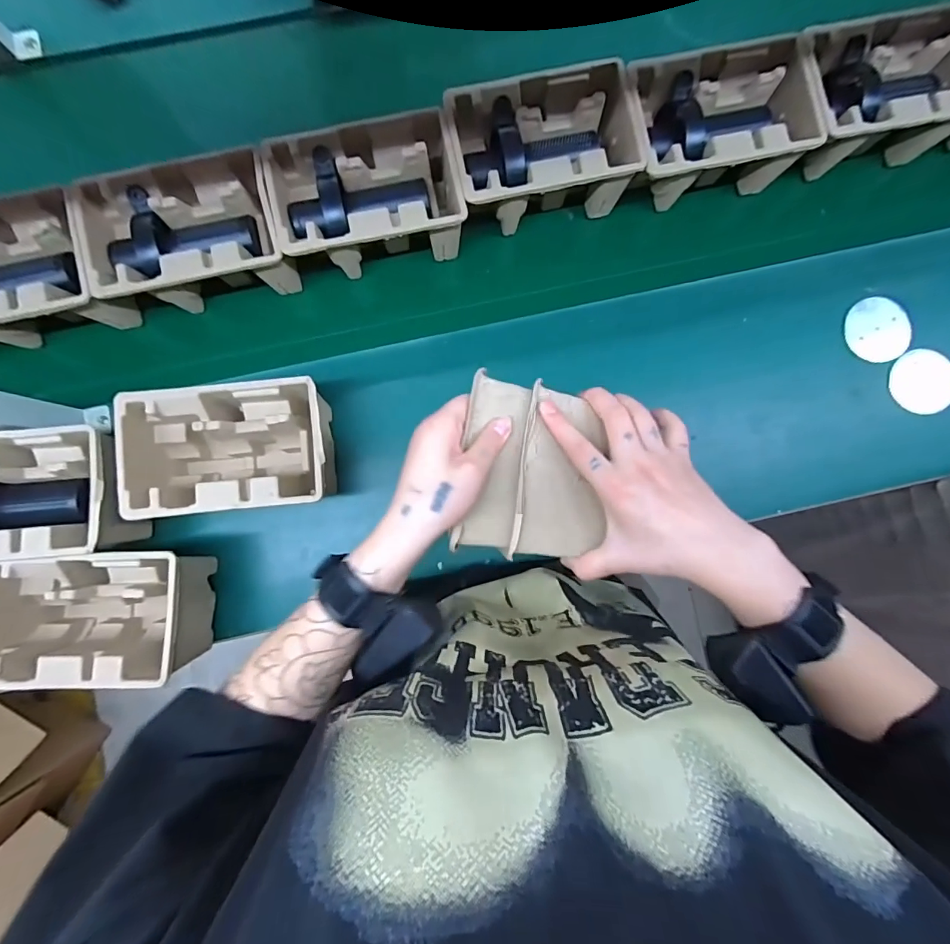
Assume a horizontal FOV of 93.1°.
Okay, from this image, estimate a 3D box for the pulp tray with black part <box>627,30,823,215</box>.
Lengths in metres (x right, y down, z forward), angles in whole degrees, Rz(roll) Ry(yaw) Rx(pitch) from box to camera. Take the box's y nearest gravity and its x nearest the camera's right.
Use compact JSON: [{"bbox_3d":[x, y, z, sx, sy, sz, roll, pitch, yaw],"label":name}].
[{"bbox_3d":[0.301,-0.442,0.587,0.222,0.100,0.155,-9,87,0],"label":"pulp tray with black part"}]

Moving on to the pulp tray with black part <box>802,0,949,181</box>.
[{"bbox_3d":[0.515,-0.490,0.584,0.213,0.098,0.149,-12,87,0],"label":"pulp tray with black part"}]

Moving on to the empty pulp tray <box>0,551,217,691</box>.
[{"bbox_3d":[-0.439,0.163,0.539,0.223,0.121,0.138,-2,87,0],"label":"empty pulp tray"}]

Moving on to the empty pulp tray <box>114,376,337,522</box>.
[{"bbox_3d":[-0.297,-0.027,0.555,0.247,0.115,0.136,-6,87,0],"label":"empty pulp tray"}]

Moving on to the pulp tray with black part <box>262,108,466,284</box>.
[{"bbox_3d":[-0.133,-0.344,0.576,0.223,0.098,0.144,-14,87,-1],"label":"pulp tray with black part"}]

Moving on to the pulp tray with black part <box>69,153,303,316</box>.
[{"bbox_3d":[-0.349,-0.288,0.568,0.220,0.101,0.135,-14,87,-1],"label":"pulp tray with black part"}]

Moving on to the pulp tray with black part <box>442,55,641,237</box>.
[{"bbox_3d":[0.083,-0.408,0.582,0.217,0.095,0.144,-12,87,0],"label":"pulp tray with black part"}]

